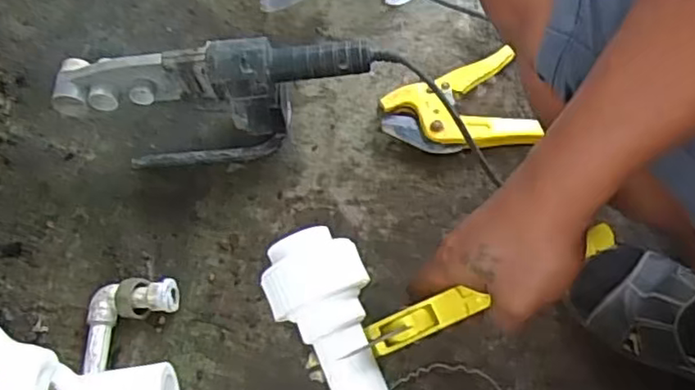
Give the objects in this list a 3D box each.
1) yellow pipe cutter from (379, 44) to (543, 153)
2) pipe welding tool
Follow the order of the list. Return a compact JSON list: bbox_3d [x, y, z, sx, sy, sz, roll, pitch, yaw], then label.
[{"bbox_3d":[0.125,-0.098,0.741,0.166,0.034,0.113,-15,67,-8],"label":"yellow pipe cutter"},{"bbox_3d":[-0.137,-0.095,0.686,0.320,0.130,0.081,-1,66,-2],"label":"pipe welding tool"}]

